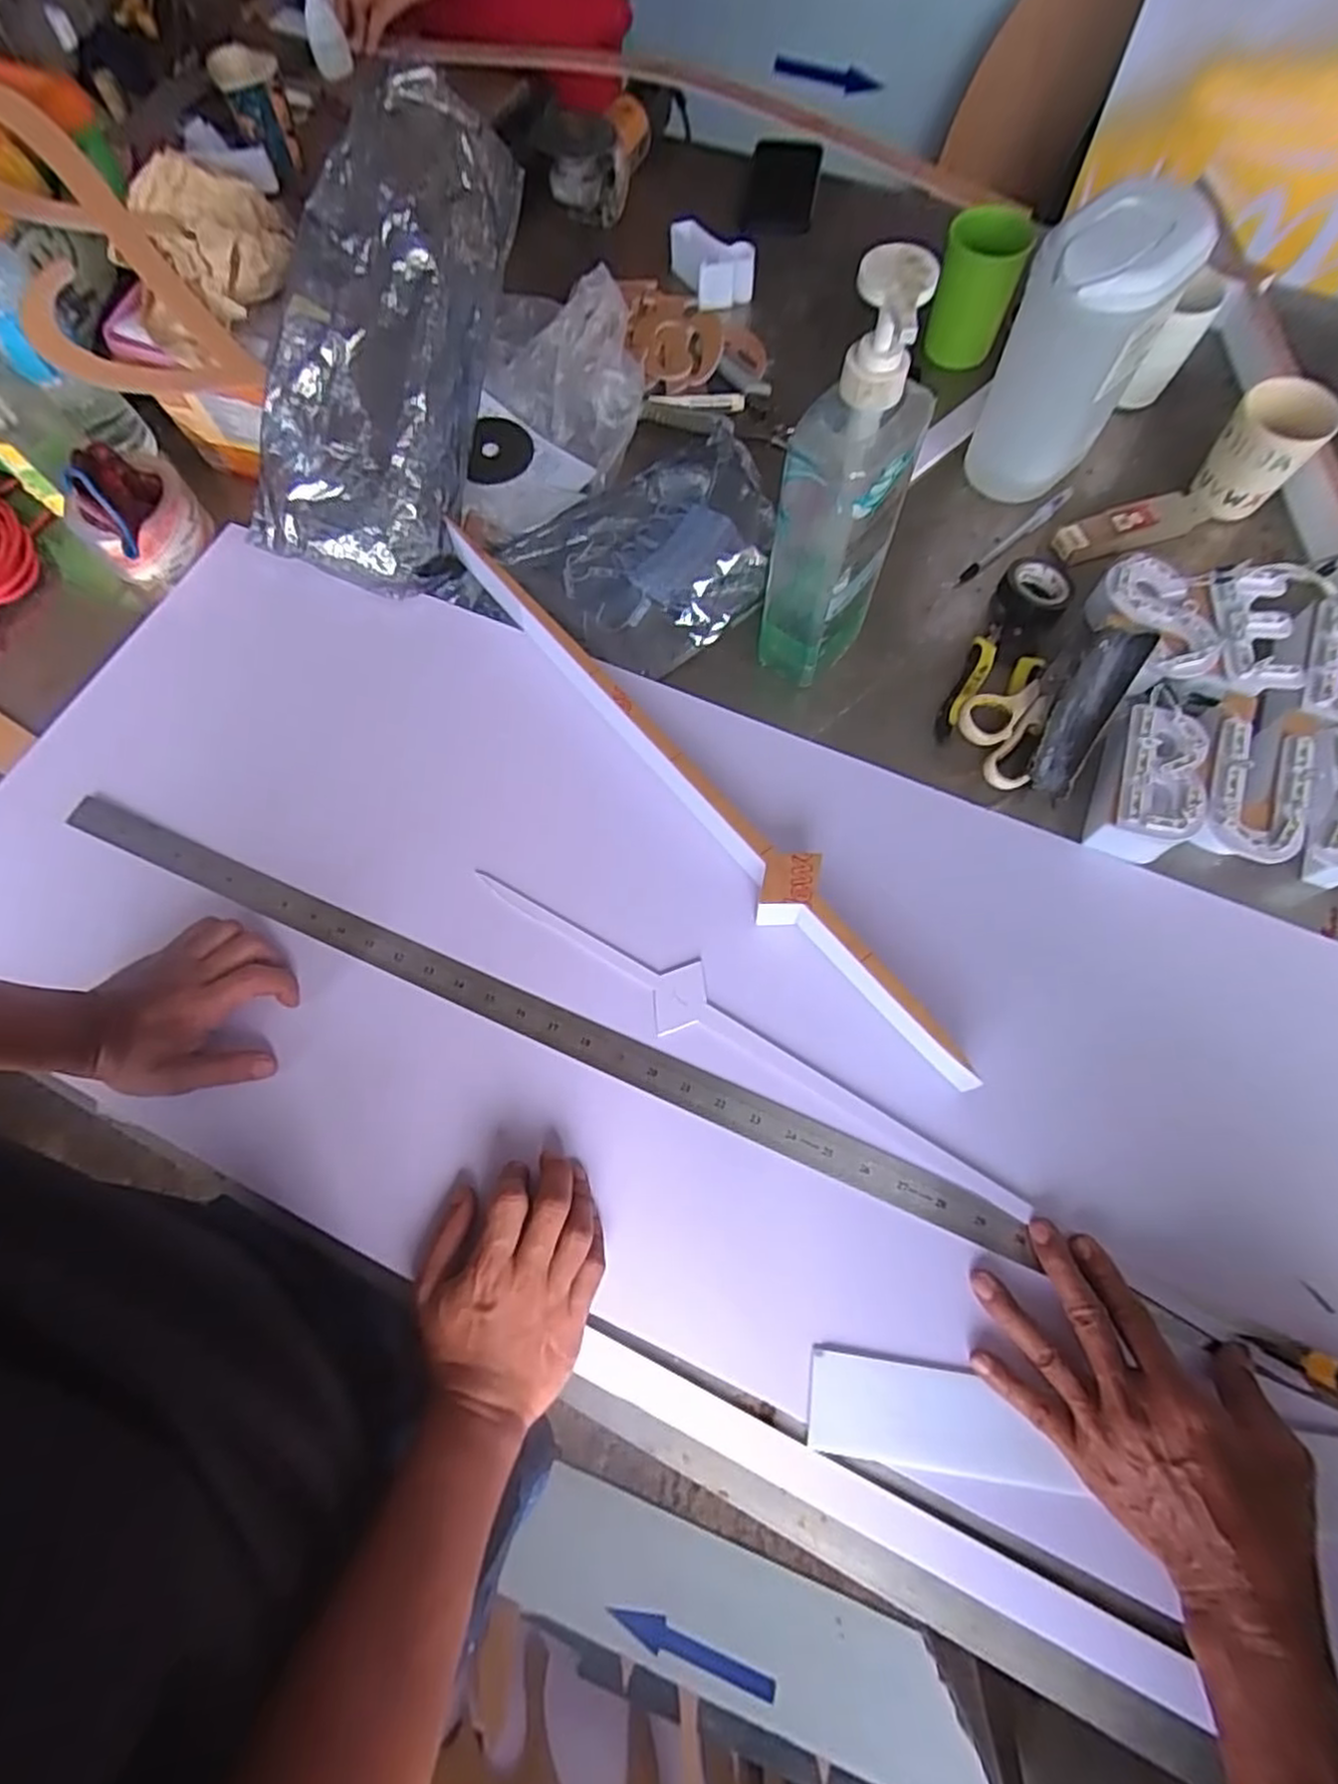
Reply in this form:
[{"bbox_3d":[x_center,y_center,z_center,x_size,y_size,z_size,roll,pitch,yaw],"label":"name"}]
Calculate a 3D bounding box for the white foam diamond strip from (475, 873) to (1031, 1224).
[{"bbox_3d":[0.044,0.098,0.504,0.419,0.006,0.044,32,73,12],"label":"white foam diamond strip"}]

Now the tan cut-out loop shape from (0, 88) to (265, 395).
[{"bbox_3d":[-0.484,-0.511,0.589,0.125,0.022,0.336,-40,90,0],"label":"tan cut-out loop shape"}]

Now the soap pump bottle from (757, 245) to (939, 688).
[{"bbox_3d":[0.113,-0.253,0.494,0.072,0.281,0.069,0,69,0],"label":"soap pump bottle"}]

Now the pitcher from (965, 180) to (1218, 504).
[{"bbox_3d":[0.326,-0.426,0.604,0.102,0.193,0.140,27,72,10],"label":"pitcher"}]

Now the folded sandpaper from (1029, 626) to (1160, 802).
[{"bbox_3d":[0.321,-0.141,0.566,0.042,0.019,0.135,30,91,11],"label":"folded sandpaper"}]

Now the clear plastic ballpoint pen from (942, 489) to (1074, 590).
[{"bbox_3d":[0.310,-0.319,0.661,0.160,0.013,0.012,-38,73,-13],"label":"clear plastic ballpoint pen"}]

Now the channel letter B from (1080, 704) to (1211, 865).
[{"bbox_3d":[0.355,-0.078,0.548,0.070,0.053,0.114,27,72,10],"label":"channel letter B"}]

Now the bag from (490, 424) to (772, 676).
[{"bbox_3d":[-0.019,-0.283,0.628,0.227,0.051,0.181,-21,70,-7],"label":"bag"}]

